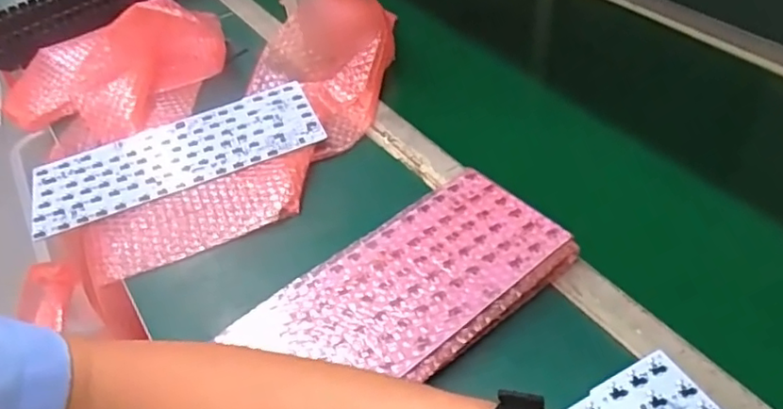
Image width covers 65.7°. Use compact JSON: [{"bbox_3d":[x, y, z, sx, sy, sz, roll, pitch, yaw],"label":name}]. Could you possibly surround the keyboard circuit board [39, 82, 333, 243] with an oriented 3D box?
[{"bbox_3d":[-0.235,-0.057,0.671,0.306,0.008,0.118,-21,50,-11],"label":"keyboard circuit board"}]

